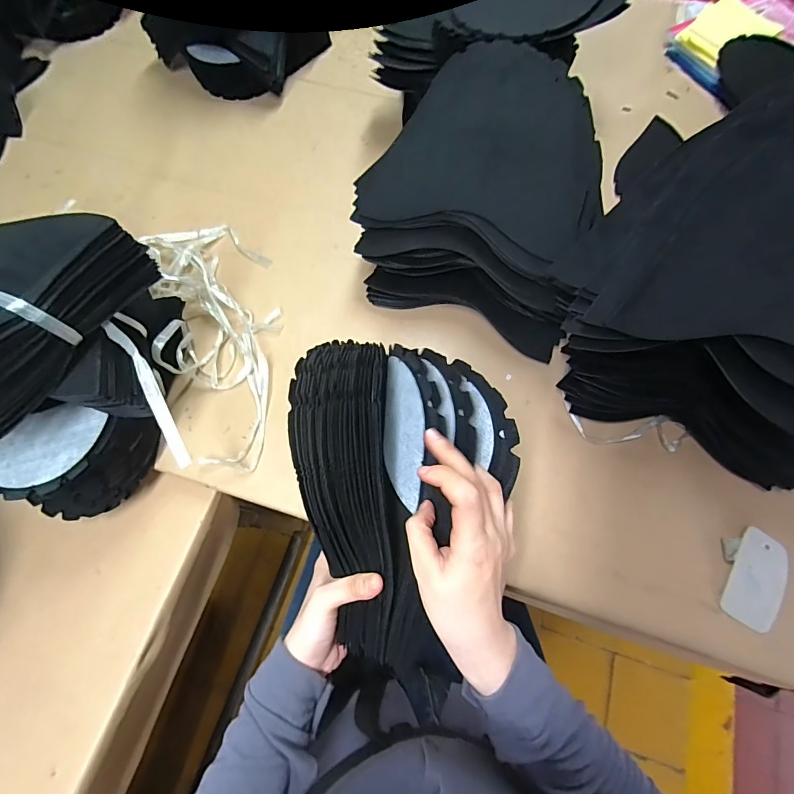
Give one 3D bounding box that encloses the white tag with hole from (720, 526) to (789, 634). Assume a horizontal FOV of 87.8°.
[{"bbox_3d":[0.394,0.198,0.448,0.052,0.006,0.100,33,72,12],"label":"white tag with hole"}]

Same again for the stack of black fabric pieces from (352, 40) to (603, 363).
[{"bbox_3d":[0.107,-0.239,0.516,0.290,0.211,0.239,23,71,8],"label":"stack of black fabric pieces"}]

